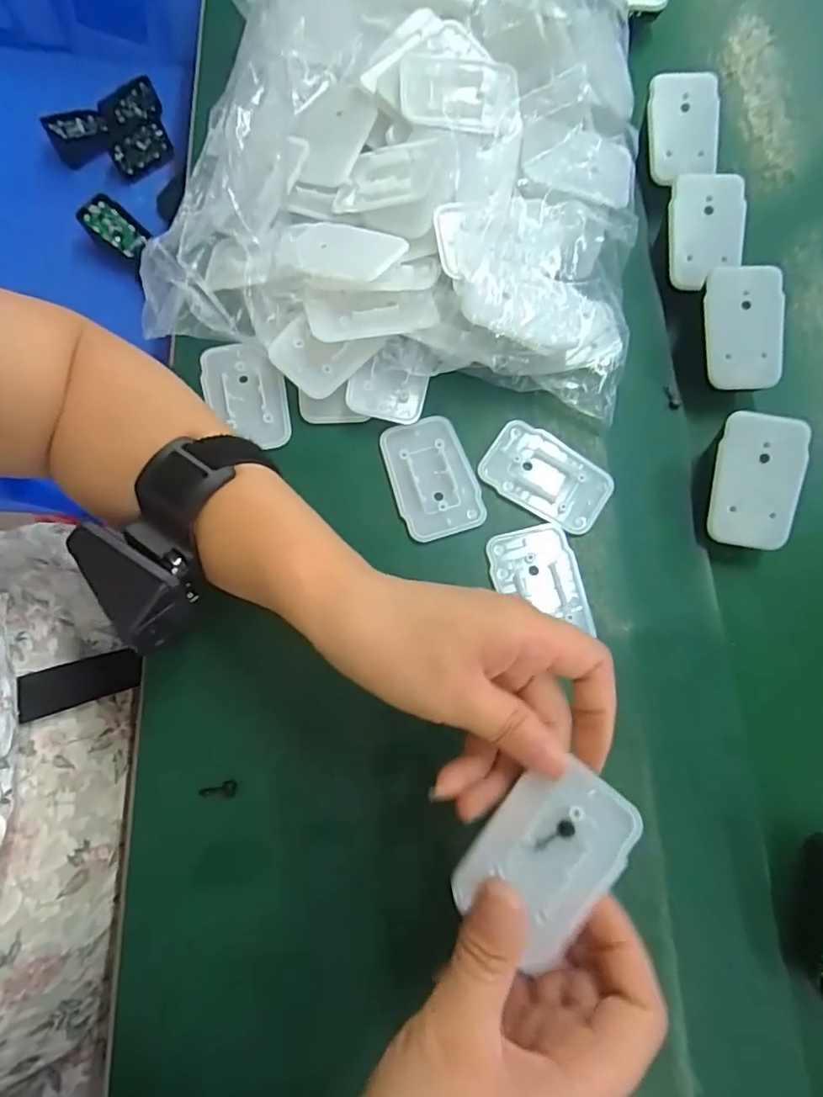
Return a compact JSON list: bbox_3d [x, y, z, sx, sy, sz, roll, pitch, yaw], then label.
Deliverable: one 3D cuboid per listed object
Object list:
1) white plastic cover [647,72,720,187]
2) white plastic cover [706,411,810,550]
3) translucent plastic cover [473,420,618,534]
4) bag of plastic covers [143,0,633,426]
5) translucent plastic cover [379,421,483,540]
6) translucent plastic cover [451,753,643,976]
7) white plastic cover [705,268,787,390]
[{"bbox_3d":[0.173,-0.268,0.371,0.041,0.007,0.062,-1,105,13],"label":"white plastic cover"},{"bbox_3d":[0.180,-0.035,0.303,0.042,0.006,0.068,6,96,8],"label":"white plastic cover"},{"bbox_3d":[0.075,-0.040,0.322,0.069,0.004,0.044,34,77,6],"label":"translucent plastic cover"},{"bbox_3d":[-0.004,-0.219,0.329,0.258,0.087,0.282,4,75,-1],"label":"bag of plastic covers"},{"bbox_3d":[0.011,-0.039,0.320,0.044,0.004,0.067,-17,77,-7],"label":"translucent plastic cover"},{"bbox_3d":[0.051,0.114,0.218,0.044,0.013,0.066,39,76,8],"label":"translucent plastic cover"},{"bbox_3d":[0.188,-0.124,0.327,0.041,0.006,0.067,-1,96,6],"label":"white plastic cover"}]

